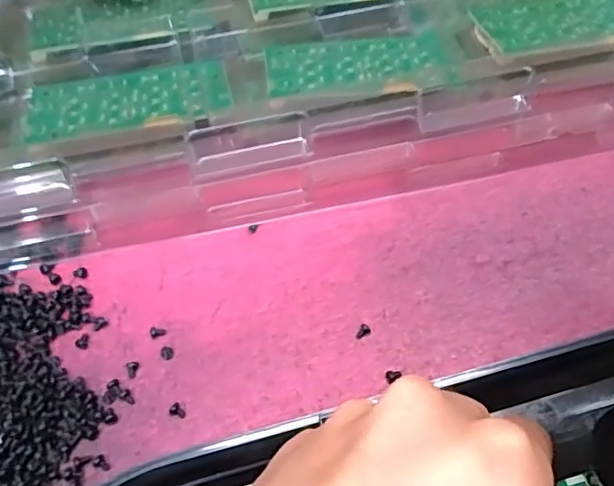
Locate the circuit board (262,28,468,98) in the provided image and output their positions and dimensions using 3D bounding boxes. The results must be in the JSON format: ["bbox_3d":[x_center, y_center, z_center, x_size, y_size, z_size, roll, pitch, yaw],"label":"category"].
[{"bbox_3d":[0.029,-0.090,0.286,0.097,0.005,0.044,-7,62,-4],"label":"circuit board"}]

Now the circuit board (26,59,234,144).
[{"bbox_3d":[-0.085,-0.071,0.278,0.093,0.004,0.044,-12,62,-6],"label":"circuit board"}]

